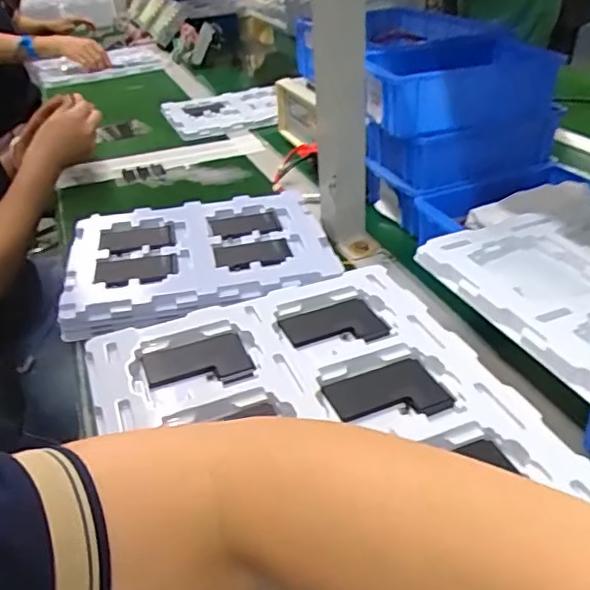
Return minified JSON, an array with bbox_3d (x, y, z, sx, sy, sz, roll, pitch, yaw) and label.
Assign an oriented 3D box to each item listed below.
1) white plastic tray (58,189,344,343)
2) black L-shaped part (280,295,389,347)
[{"bbox_3d":[-0.104,-0.041,0.643,0.278,0.033,0.226,-11,34,-9],"label":"white plastic tray"},{"bbox_3d":[0.034,0.028,0.504,0.082,0.004,0.062,-16,35,-16],"label":"black L-shaped part"}]

